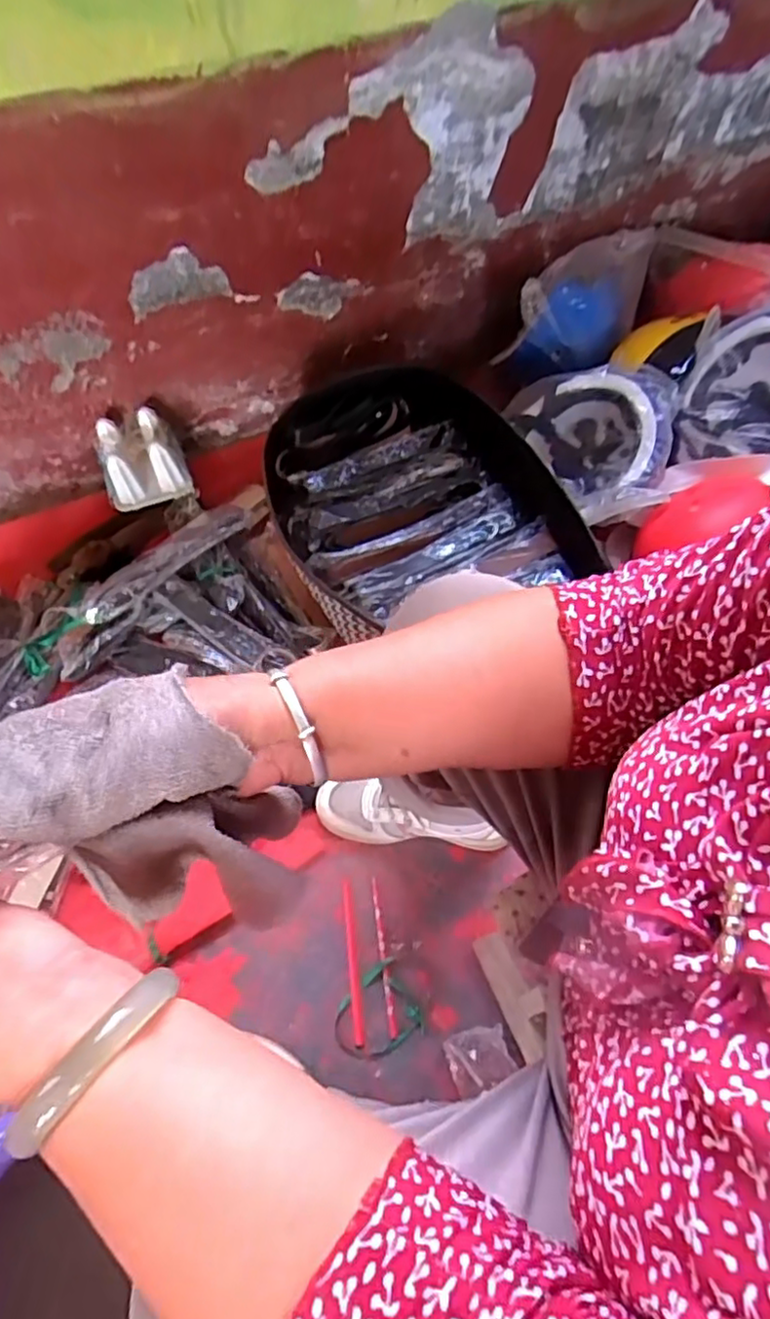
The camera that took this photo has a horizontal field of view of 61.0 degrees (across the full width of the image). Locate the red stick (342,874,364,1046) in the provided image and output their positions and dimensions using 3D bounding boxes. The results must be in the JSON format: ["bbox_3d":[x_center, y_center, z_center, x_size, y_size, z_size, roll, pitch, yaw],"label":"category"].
[{"bbox_3d":[-0.038,0.350,0.761,0.012,0.013,0.176,-6,64,-3],"label":"red stick"}]

